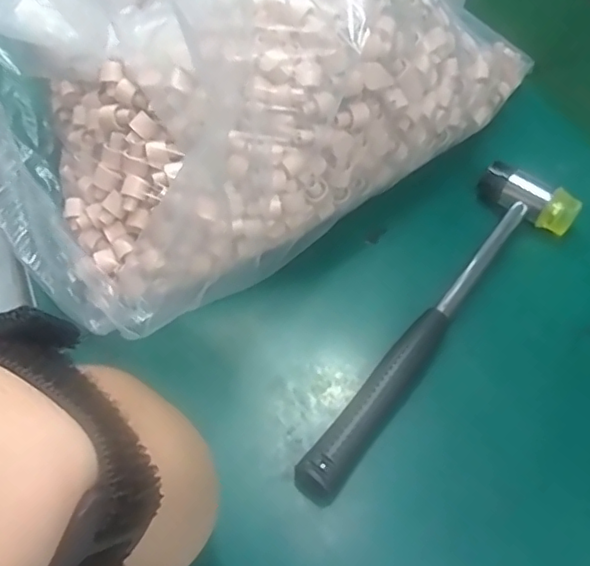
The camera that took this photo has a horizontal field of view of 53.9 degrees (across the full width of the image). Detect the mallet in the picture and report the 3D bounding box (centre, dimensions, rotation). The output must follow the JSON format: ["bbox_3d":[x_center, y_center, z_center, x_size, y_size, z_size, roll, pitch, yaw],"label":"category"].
[{"bbox_3d":[0.095,0.024,0.364,0.068,0.030,0.269,32,61,18],"label":"mallet"}]

